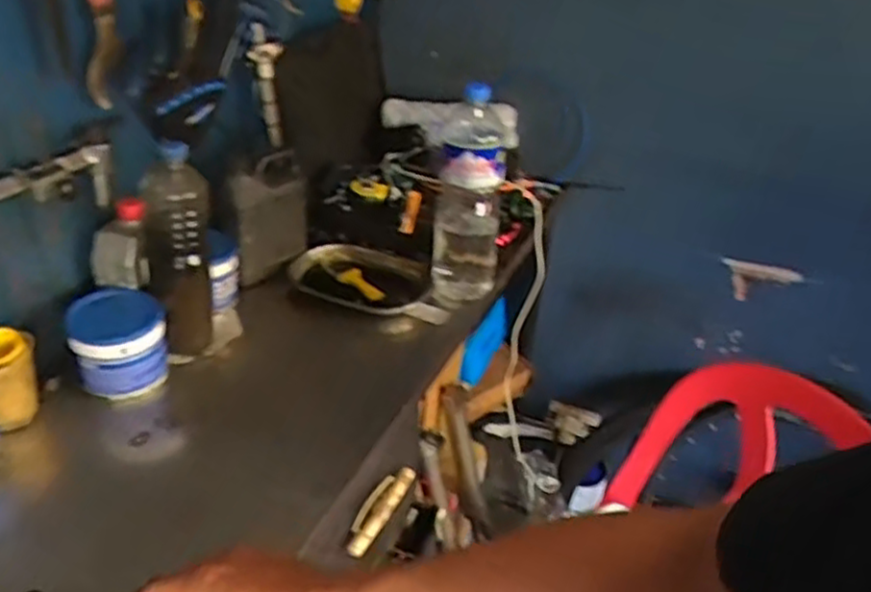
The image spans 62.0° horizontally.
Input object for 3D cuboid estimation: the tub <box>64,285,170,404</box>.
[{"bbox_3d":[-0.377,0.055,0.865,0.103,0.092,0.113,3,33,-2],"label":"tub"}]

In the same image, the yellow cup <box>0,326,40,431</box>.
[{"bbox_3d":[-0.467,0.094,0.787,0.065,0.103,0.066,-15,37,-27],"label":"yellow cup"}]

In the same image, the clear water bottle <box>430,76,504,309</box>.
[{"bbox_3d":[0.049,-0.139,1.060,0.106,0.294,0.091,8,33,6],"label":"clear water bottle"}]

